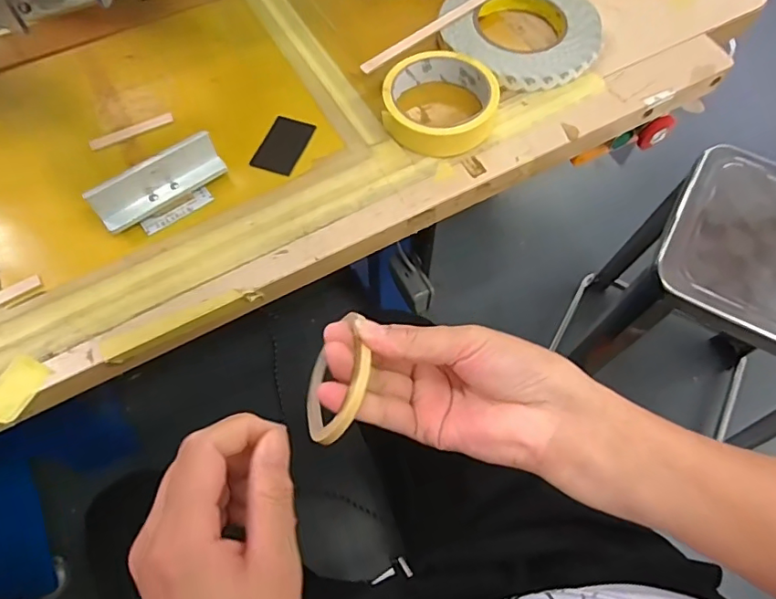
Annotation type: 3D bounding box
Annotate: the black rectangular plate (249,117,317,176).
[{"bbox_3d":[-0.084,-0.125,0.421,0.034,0.004,0.055,18,65,9],"label":"black rectangular plate"}]

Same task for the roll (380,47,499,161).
[{"bbox_3d":[0.042,-0.161,0.430,0.090,0.029,0.086,0,63,0],"label":"roll"}]

